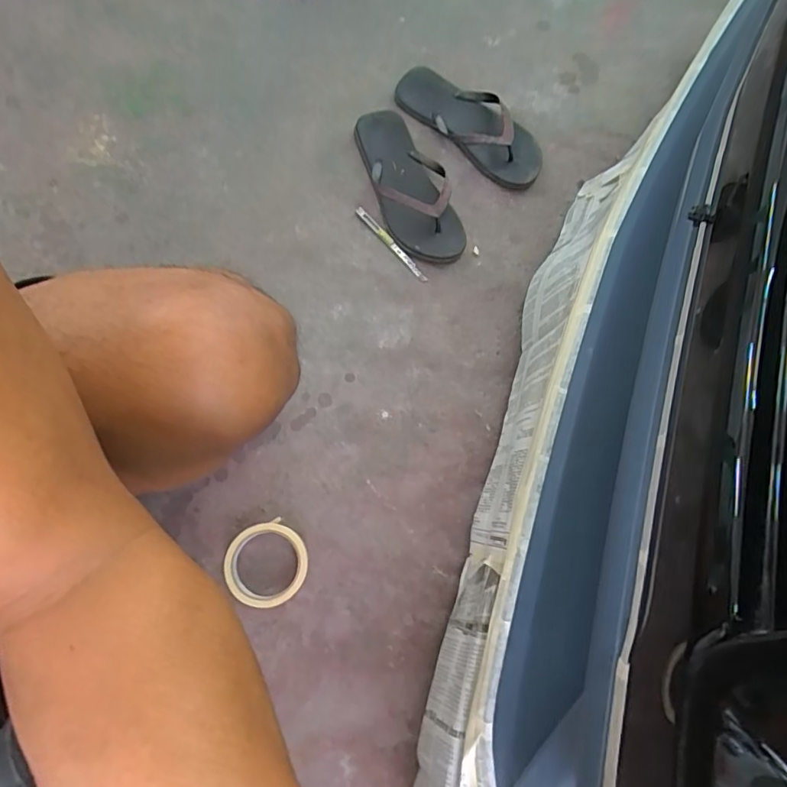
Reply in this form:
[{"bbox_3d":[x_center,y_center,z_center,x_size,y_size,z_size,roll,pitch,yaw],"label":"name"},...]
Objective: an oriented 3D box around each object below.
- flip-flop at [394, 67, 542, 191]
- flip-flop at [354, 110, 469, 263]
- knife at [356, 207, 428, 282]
[{"bbox_3d":[0.125,-0.432,0.804,0.269,0.051,0.103,43,76,8],"label":"flip-flop"},{"bbox_3d":[0.024,-0.318,0.764,0.105,0.047,0.262,-18,76,-9],"label":"flip-flop"},{"bbox_3d":[-0.003,-0.221,0.762,0.011,0.009,0.150,-41,81,-10],"label":"knife"}]

